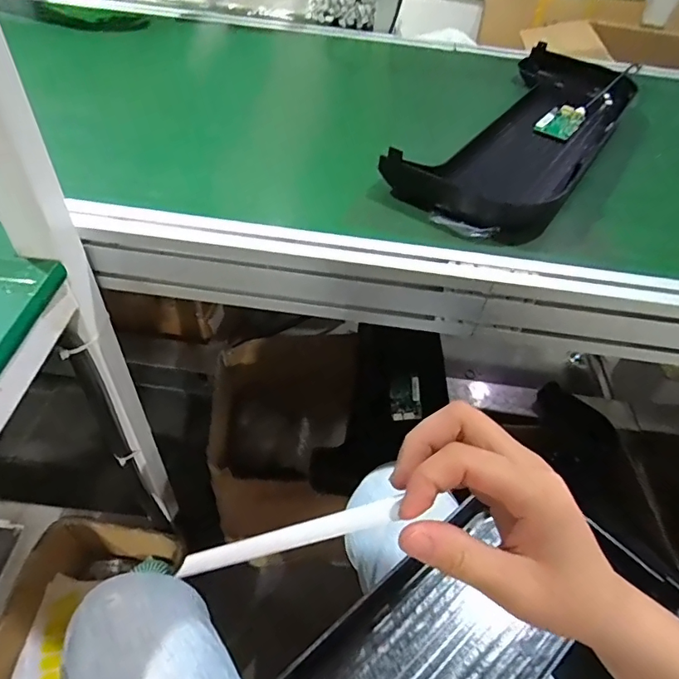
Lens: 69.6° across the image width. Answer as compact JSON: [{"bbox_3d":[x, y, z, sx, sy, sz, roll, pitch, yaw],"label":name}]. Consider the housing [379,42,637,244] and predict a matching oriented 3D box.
[{"bbox_3d":[0.251,-0.278,0.644,0.179,0.054,0.518,29,52,20],"label":"housing"}]

